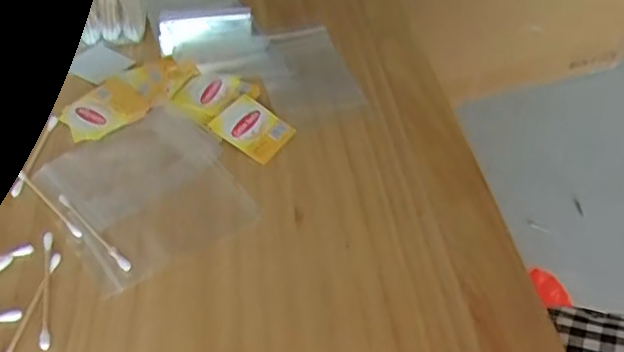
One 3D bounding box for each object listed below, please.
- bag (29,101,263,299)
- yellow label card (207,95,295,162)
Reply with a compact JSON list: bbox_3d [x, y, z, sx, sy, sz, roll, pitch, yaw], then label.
[{"bbox_3d":[-0.104,0.004,0.402,0.106,0.006,0.123,-26,52,-27],"label":"bag"},{"bbox_3d":[-0.041,-0.033,0.438,0.048,0.005,0.041,25,48,19],"label":"yellow label card"}]

